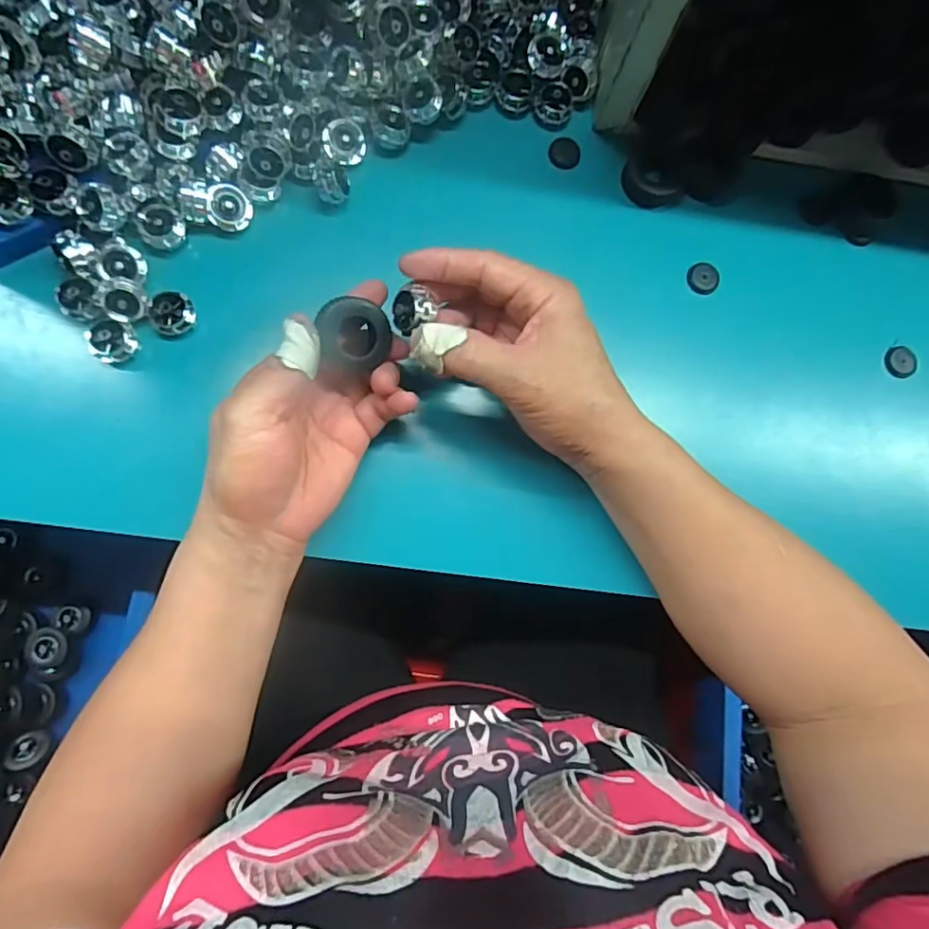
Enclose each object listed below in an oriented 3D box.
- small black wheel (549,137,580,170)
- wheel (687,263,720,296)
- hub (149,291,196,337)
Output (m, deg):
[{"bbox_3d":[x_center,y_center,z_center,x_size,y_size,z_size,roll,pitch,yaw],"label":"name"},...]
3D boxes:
[{"bbox_3d":[0.066,-0.206,0.367,0.020,0.005,0.018,7,85,-5],"label":"small black wheel"},{"bbox_3d":[0.157,-0.122,0.365,0.022,0.006,0.020,1,85,-6],"label":"wheel"},{"bbox_3d":[-0.169,-0.087,0.322,0.024,0.013,0.025,-2,104,-18],"label":"hub"}]

